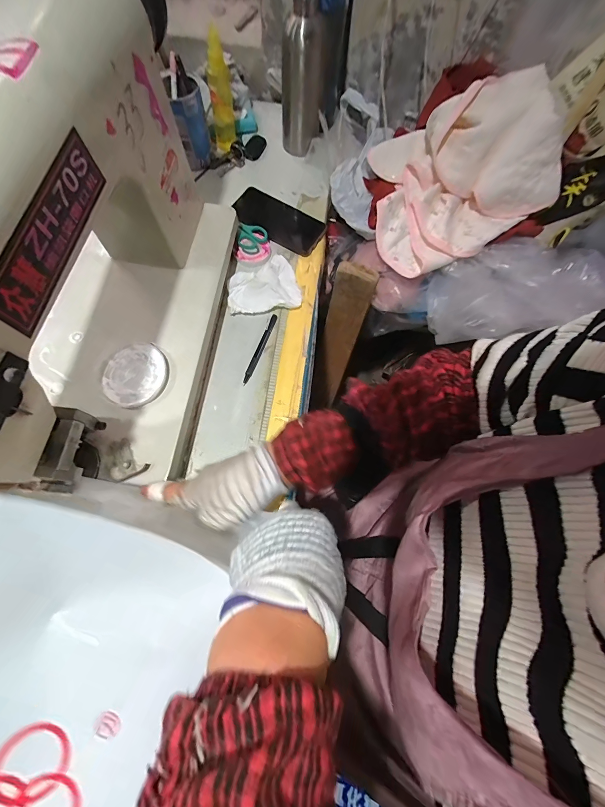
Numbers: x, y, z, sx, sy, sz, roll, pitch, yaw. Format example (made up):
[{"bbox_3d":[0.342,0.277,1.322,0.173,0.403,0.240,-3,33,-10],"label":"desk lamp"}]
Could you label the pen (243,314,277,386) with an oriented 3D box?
[{"bbox_3d":[-0.066,-0.086,0.482,0.010,0.006,0.126,20,73,4],"label":"pen"}]

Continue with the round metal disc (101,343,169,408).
[{"bbox_3d":[-0.216,-0.039,0.401,0.080,0.004,0.084,0,73,-2],"label":"round metal disc"}]

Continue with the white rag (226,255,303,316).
[{"bbox_3d":[-0.065,-0.196,0.500,0.115,0.021,0.095,-9,73,-4],"label":"white rag"}]

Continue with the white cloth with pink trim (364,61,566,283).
[{"bbox_3d":[0.299,-0.411,0.557,0.316,0.159,0.244,-10,73,-5],"label":"white cloth with pink trim"}]

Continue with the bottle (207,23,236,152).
[{"bbox_3d":[-0.143,-0.537,0.540,0.038,0.151,0.031,3,53,-1],"label":"bottle"}]

